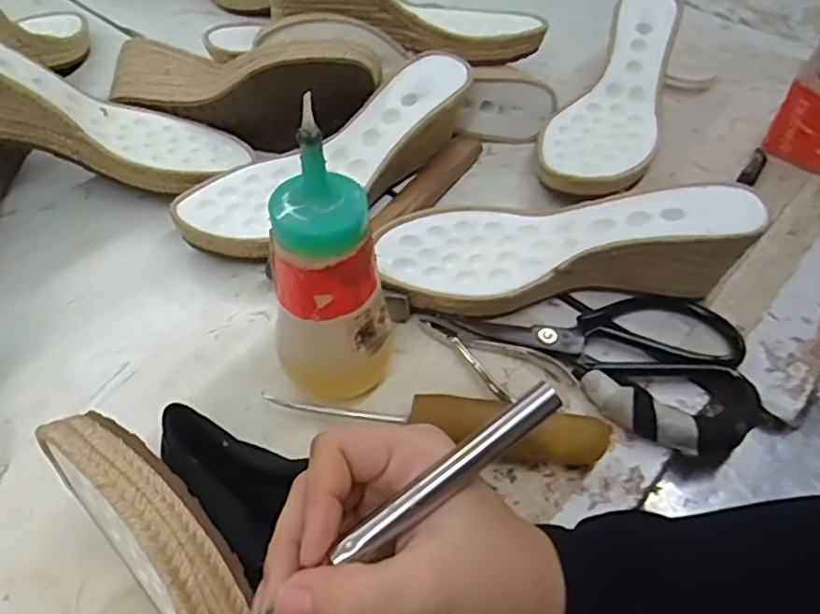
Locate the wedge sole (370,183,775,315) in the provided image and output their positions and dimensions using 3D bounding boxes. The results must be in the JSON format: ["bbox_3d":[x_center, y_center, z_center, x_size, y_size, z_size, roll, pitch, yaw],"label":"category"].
[{"bbox_3d":[0.093,-0.041,0.400,0.228,0.066,0.083,1,50,0],"label":"wedge sole"}]

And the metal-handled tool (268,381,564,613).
[{"bbox_3d":[-0.005,0.077,0.233,0.148,0.007,0.011,-38,58,-1],"label":"metal-handled tool"}]

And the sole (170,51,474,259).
[{"bbox_3d":[-0.055,-0.112,0.448,0.234,0.051,0.078,-33,58,-25],"label":"sole"}]

